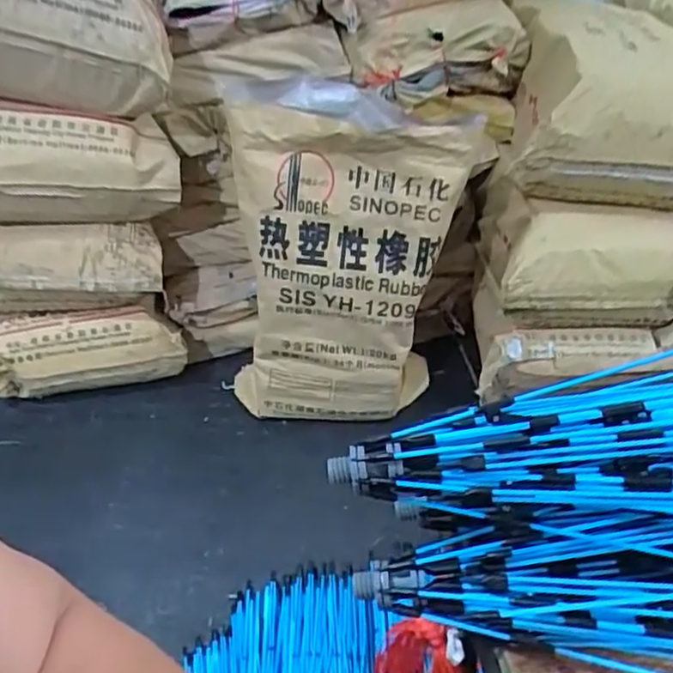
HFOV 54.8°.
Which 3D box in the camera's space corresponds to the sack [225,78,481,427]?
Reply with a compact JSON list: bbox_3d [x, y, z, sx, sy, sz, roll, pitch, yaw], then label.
[{"bbox_3d":[-0.011,-0.105,1.402,0.532,0.704,0.129,9,34,13],"label":"sack"}]

